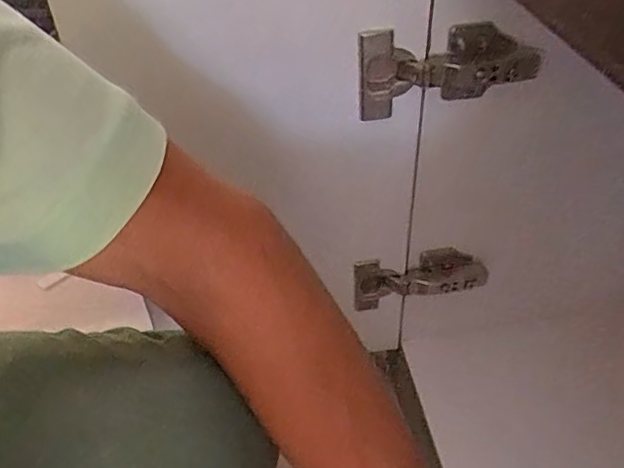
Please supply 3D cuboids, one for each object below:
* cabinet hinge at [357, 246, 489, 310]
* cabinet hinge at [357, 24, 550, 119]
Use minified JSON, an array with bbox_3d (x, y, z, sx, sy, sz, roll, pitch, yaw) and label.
[{"bbox_3d":[0.100,0.039,0.532,0.123,0.048,0.031,-5,41,-2],"label":"cabinet hinge"},{"bbox_3d":[0.092,-0.117,0.408,0.120,0.054,0.050,-10,41,-8],"label":"cabinet hinge"}]

